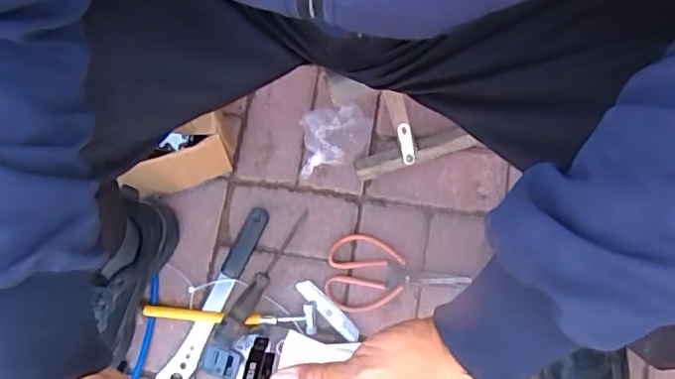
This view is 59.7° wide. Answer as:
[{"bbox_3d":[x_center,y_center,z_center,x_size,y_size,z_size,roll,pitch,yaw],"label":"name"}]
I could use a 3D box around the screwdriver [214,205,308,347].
[{"bbox_3d":[-0.103,0.121,0.830,0.031,0.031,0.216,30,70,7],"label":"screwdriver"}]

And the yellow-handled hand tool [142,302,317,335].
[{"bbox_3d":[-0.149,0.170,0.832,0.242,0.028,0.042,6,76,1],"label":"yellow-handled hand tool"}]

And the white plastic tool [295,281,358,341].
[{"bbox_3d":[-0.013,0.169,0.826,0.111,0.010,0.023,42,82,15],"label":"white plastic tool"}]

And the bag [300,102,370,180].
[{"bbox_3d":[-0.011,-0.075,0.847,0.117,0.103,0.081,-19,74,0],"label":"bag"}]

